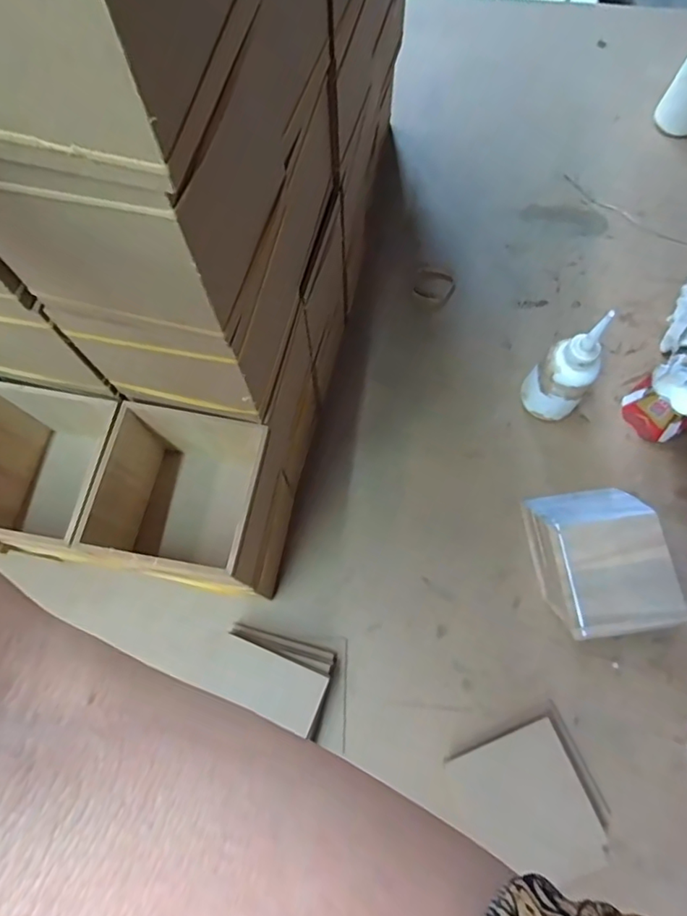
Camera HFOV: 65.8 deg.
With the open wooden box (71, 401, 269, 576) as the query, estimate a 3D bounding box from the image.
[{"bbox_3d":[-0.123,0.036,0.436,0.113,0.125,0.107,10,71,3],"label":"open wooden box"}]

